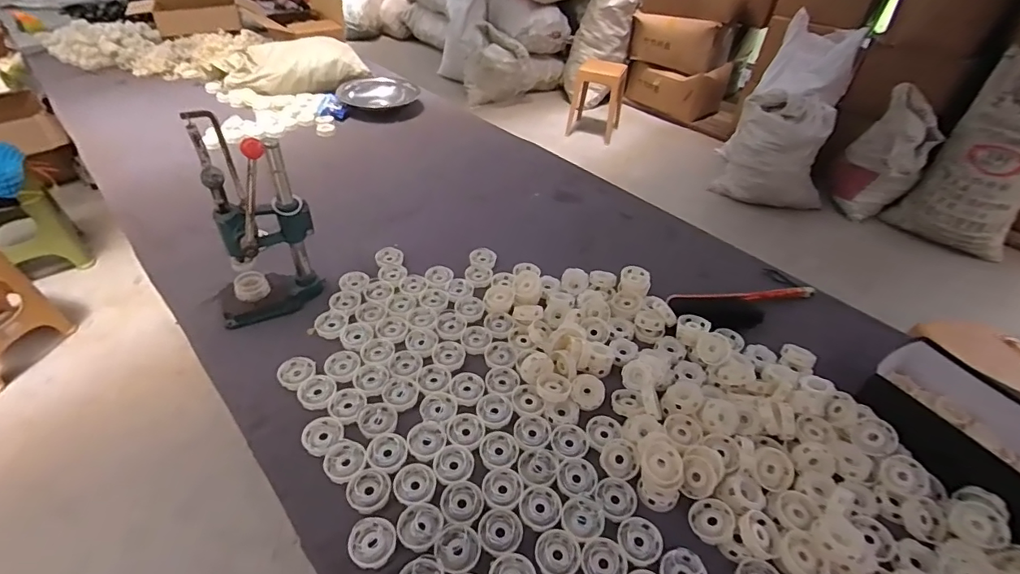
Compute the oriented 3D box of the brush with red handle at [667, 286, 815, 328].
[{"bbox_3d":[0.439,0.041,0.895,0.274,0.043,0.084,-2,46,1],"label":"brush with red handle"}]

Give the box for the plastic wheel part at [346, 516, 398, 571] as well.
[{"bbox_3d":[-0.188,0.349,0.661,0.062,0.008,0.060,2,65,-5],"label":"plastic wheel part"}]

